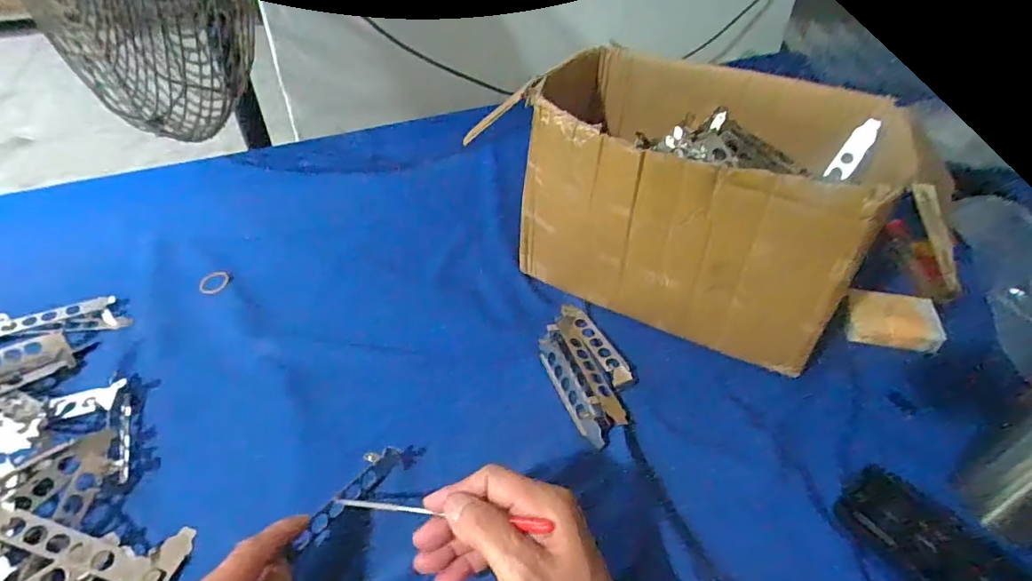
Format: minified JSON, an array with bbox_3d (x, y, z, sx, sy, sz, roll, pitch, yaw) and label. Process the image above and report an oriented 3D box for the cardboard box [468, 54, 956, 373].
[{"bbox_3d":[0.169,-0.086,0.532,0.313,0.194,0.210,19,44,19],"label":"cardboard box"}]

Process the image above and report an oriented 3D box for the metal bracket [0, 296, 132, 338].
[{"bbox_3d":[-0.449,0.028,0.530,0.125,0.020,0.037,-10,43,-13],"label":"metal bracket"}]

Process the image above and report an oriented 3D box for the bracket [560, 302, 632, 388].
[{"bbox_3d":[0.073,0.046,0.518,0.021,0.013,0.108,-15,44,-18],"label":"bracket"}]

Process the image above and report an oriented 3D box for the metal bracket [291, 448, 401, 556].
[{"bbox_3d":[-0.122,0.147,0.392,0.021,0.009,0.095,26,43,25],"label":"metal bracket"}]

